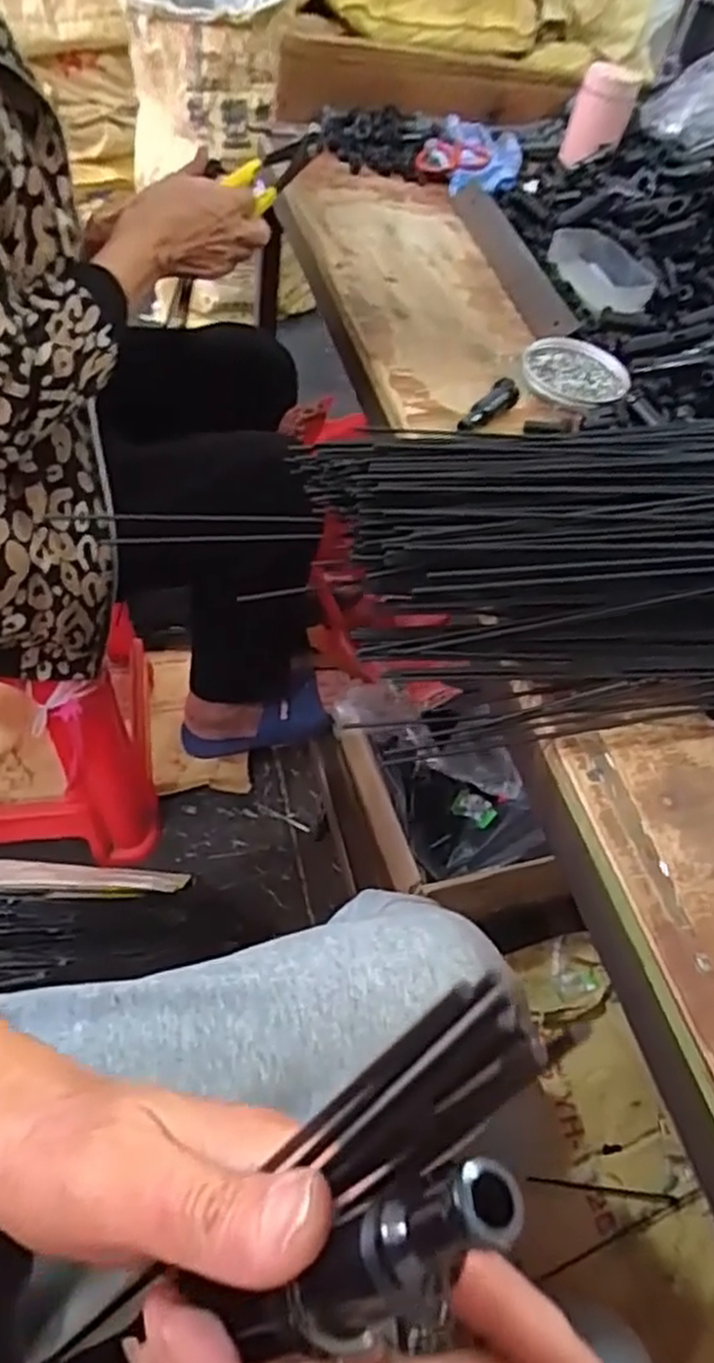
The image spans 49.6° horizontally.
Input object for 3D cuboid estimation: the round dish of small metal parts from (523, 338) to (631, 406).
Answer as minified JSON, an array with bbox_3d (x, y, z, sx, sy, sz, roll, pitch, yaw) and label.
[{"bbox_3d":[0.192,-0.269,0.670,0.090,0.009,0.089,4,52,-8],"label":"round dish of small metal parts"}]

